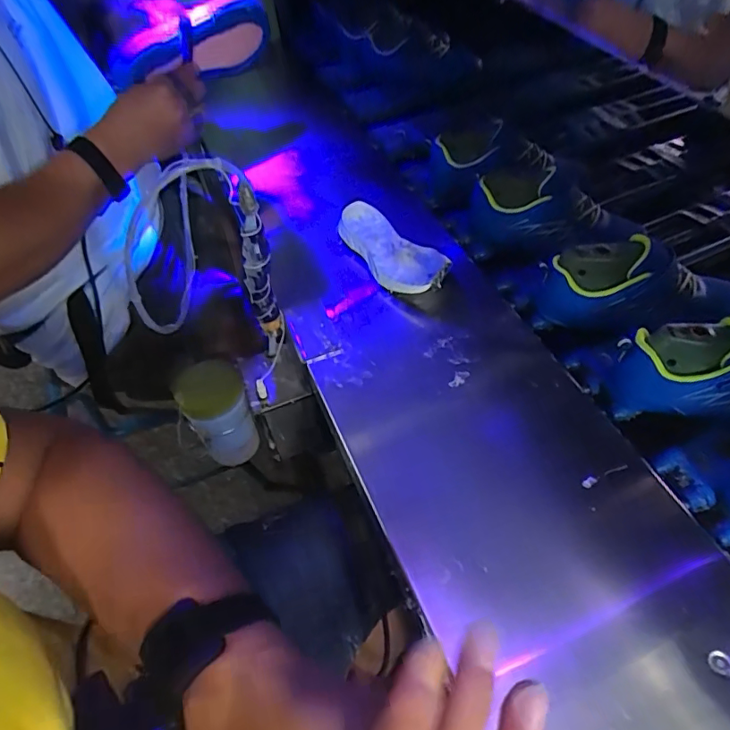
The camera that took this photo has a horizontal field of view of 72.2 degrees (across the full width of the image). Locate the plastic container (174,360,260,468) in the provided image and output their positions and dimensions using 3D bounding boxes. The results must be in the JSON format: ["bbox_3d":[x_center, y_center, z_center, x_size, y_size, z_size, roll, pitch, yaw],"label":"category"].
[{"bbox_3d":[-0.178,0.061,0.620,0.072,0.121,0.076,-27,55,-14],"label":"plastic container"}]

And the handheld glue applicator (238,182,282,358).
[{"bbox_3d":[-0.106,-0.082,0.509,0.029,0.238,0.032,-17,53,-11],"label":"handheld glue applicator"}]

